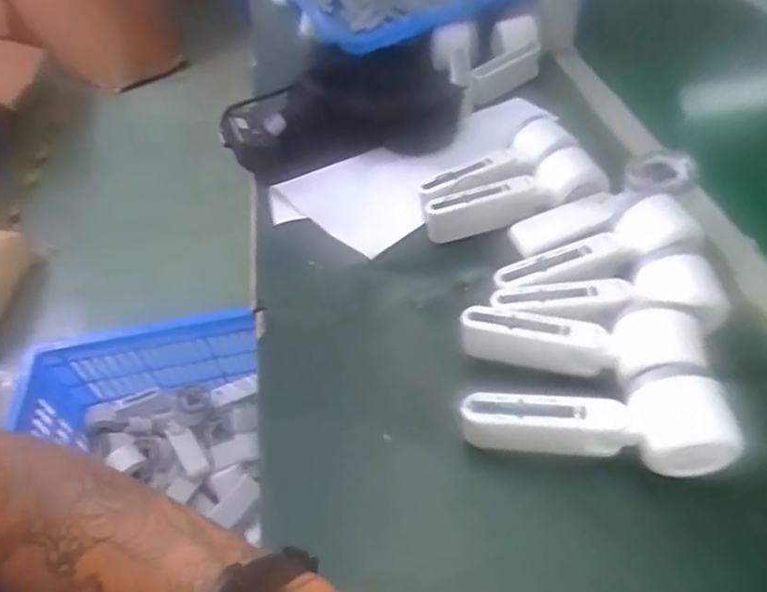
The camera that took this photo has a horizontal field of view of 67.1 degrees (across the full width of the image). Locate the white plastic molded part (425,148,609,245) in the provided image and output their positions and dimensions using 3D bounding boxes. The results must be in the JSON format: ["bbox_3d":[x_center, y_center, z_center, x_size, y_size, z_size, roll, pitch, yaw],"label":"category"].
[{"bbox_3d":[0.120,-0.096,0.537,0.166,0.041,0.043,-18,47,7],"label":"white plastic molded part"}]

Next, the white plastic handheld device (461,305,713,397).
[{"bbox_3d":[0.141,0.032,0.424,0.165,0.044,0.055,2,46,26],"label":"white plastic handheld device"}]

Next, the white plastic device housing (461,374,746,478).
[{"bbox_3d":[0.138,0.090,0.382,0.169,0.059,0.052,-1,47,4],"label":"white plastic device housing"}]

